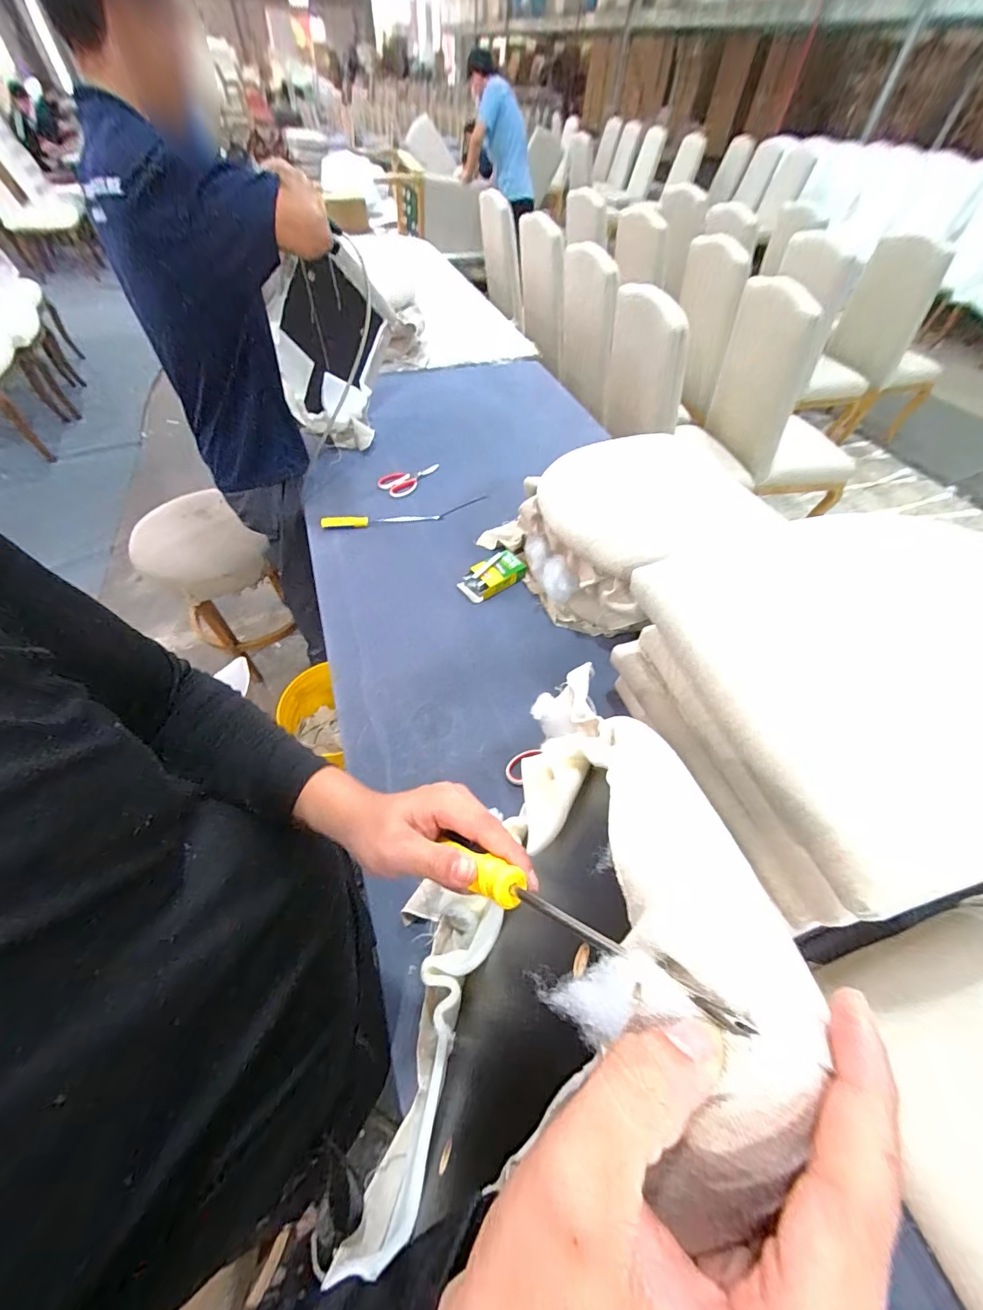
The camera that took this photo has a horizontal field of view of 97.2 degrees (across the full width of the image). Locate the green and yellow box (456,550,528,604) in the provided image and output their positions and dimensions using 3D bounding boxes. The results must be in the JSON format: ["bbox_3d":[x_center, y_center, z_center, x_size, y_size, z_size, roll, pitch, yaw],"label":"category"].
[{"bbox_3d":[0.003,-0.186,1.009,0.151,0.036,0.083,-31,61,-22],"label":"green and yellow box"}]

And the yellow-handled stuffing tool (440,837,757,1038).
[{"bbox_3d":[0.026,0.132,0.226,0.022,0.207,0.021,51,60,-14],"label":"yellow-handled stuffing tool"}]

